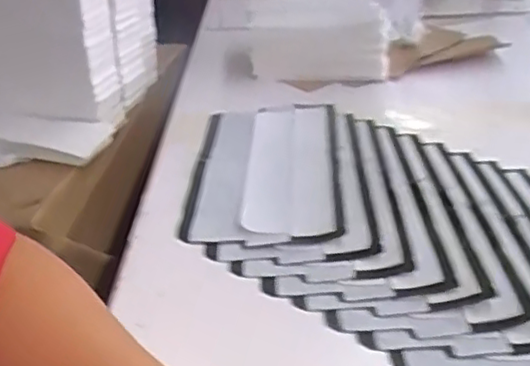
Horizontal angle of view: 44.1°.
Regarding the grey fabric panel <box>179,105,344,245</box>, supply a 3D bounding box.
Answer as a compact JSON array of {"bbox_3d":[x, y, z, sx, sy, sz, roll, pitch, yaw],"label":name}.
[{"bbox_3d":[0.000,-0.018,0.566,0.121,0.014,0.241,-2,31,4],"label":"grey fabric panel"}]

